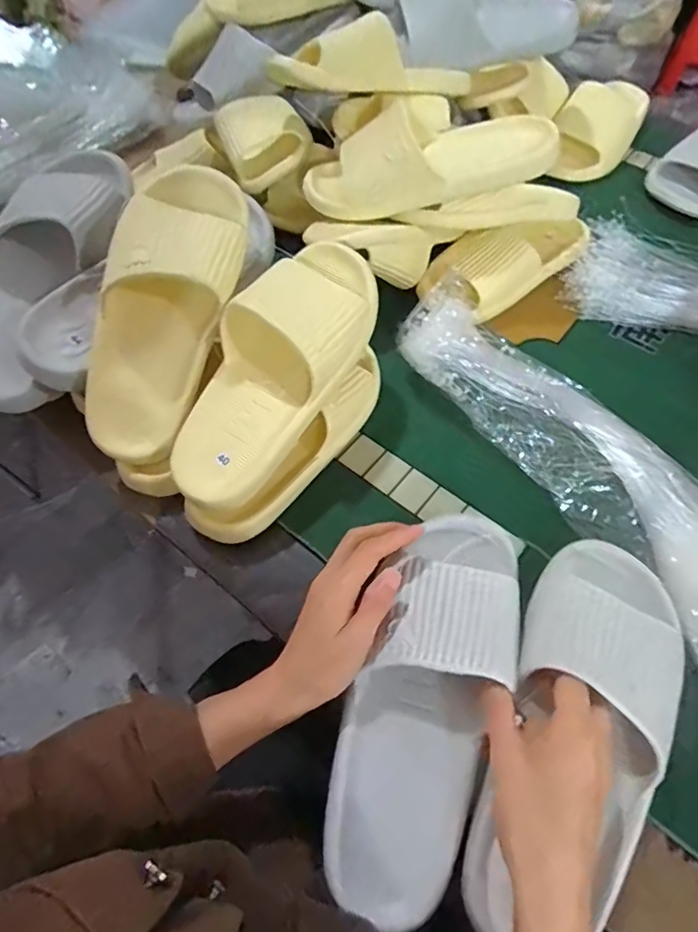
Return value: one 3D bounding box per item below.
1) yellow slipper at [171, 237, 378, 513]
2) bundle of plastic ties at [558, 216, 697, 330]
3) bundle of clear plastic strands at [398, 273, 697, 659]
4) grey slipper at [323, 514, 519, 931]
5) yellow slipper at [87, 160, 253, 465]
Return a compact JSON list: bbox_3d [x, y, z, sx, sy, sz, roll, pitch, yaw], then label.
[{"bbox_3d":[-0.062,-0.083,0.437,0.103,0.066,0.255,28,85,17],"label":"yellow slipper"},{"bbox_3d":[0.471,-0.226,0.615,0.426,0.029,0.175,6,59,4],"label":"bundle of plastic ties"},{"bbox_3d":[0.201,-0.023,0.458,0.121,0.052,0.395,-31,63,-17],"label":"bundle of clear plastic strands"},{"bbox_3d":[0.055,0.157,0.366,0.095,0.066,0.269,17,71,11],"label":"grey slipper"},{"bbox_3d":[-0.162,-0.134,0.445,0.102,0.076,0.260,17,92,11],"label":"yellow slipper"}]

